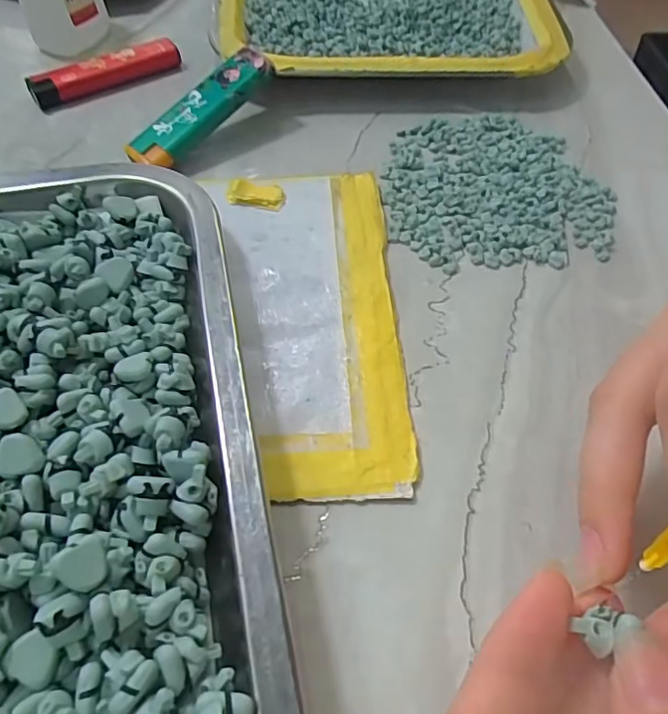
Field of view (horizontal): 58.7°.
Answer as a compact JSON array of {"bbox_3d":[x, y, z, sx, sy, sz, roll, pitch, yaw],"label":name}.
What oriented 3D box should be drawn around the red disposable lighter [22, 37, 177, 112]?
[{"bbox_3d":[-0.121,-0.151,0.317,0.079,0.013,0.018,-27,59,-21],"label":"red disposable lighter"}]

